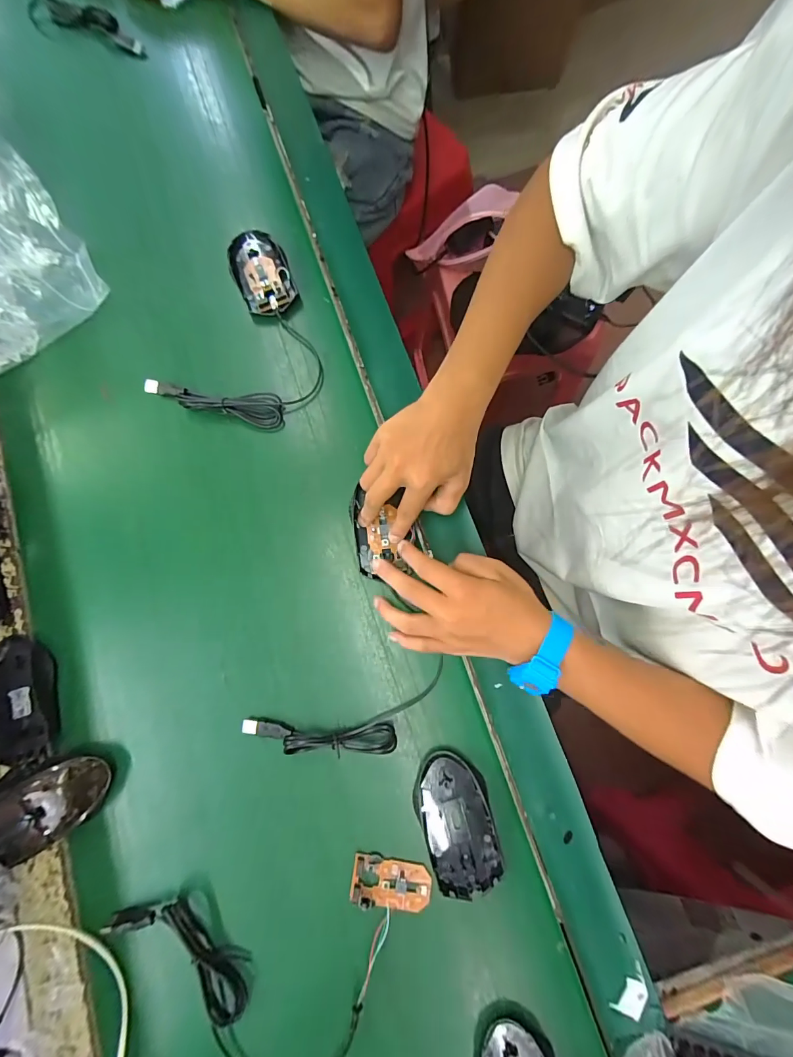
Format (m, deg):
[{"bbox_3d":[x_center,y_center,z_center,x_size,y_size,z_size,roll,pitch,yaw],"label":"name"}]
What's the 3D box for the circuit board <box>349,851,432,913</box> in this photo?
[{"bbox_3d":[-0.005,0.310,0.341,0.068,0.011,0.034,10,80,3],"label":"circuit board"}]

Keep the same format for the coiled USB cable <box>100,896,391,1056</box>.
[{"bbox_3d":[-0.128,0.389,0.320,0.234,0.020,0.126,3,79,2],"label":"coiled USB cable"}]

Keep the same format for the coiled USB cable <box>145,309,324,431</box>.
[{"bbox_3d":[-0.171,-0.158,0.430,0.180,0.018,0.121,-32,81,-5],"label":"coiled USB cable"}]

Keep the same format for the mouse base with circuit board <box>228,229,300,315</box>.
[{"bbox_3d":[-0.157,-0.299,0.452,0.061,0.022,0.111,-24,80,-3],"label":"mouse base with circuit board"}]

